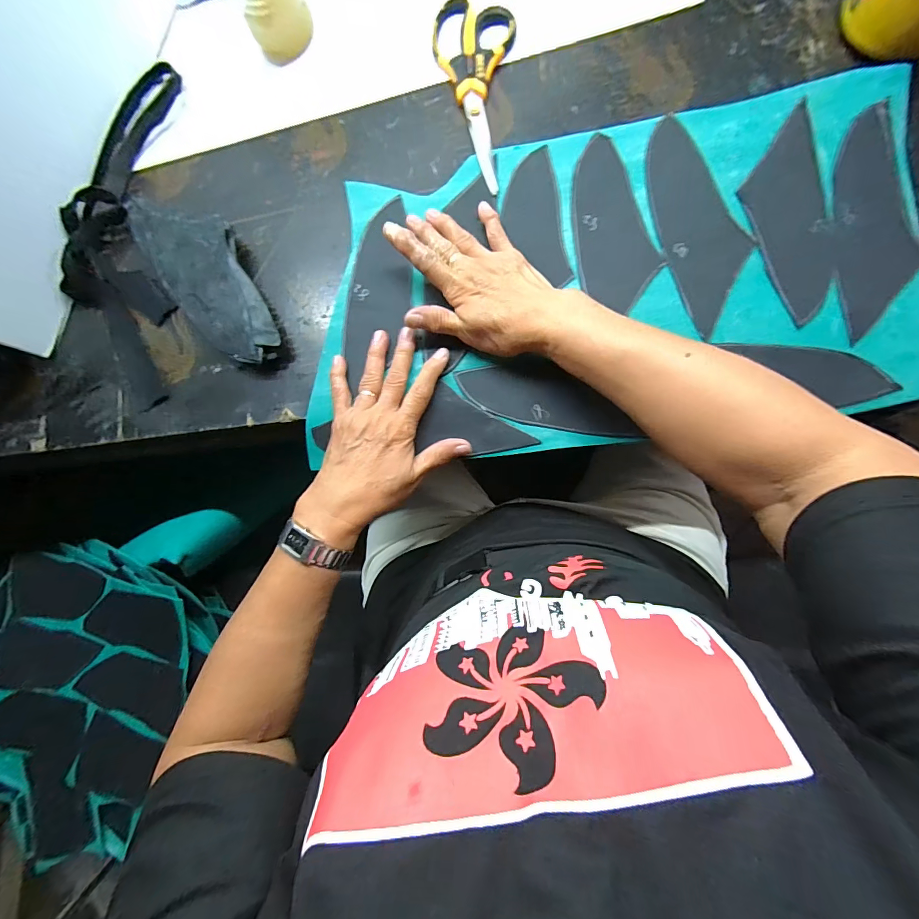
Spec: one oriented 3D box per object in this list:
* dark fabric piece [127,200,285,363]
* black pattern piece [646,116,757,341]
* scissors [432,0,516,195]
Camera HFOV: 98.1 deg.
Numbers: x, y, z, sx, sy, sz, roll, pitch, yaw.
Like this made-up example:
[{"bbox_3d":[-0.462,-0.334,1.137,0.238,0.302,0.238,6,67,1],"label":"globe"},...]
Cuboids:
[{"bbox_3d":[-0.235,-0.169,0.377,0.072,0.030,0.186,-35,83,1],"label":"dark fabric piece"},{"bbox_3d":[0.213,-0.211,0.356,0.069,0.005,0.192,-18,84,3],"label":"black pattern piece"},{"bbox_3d":[0.013,-0.351,0.380,0.075,0.010,0.195,0,85,5],"label":"scissors"}]

